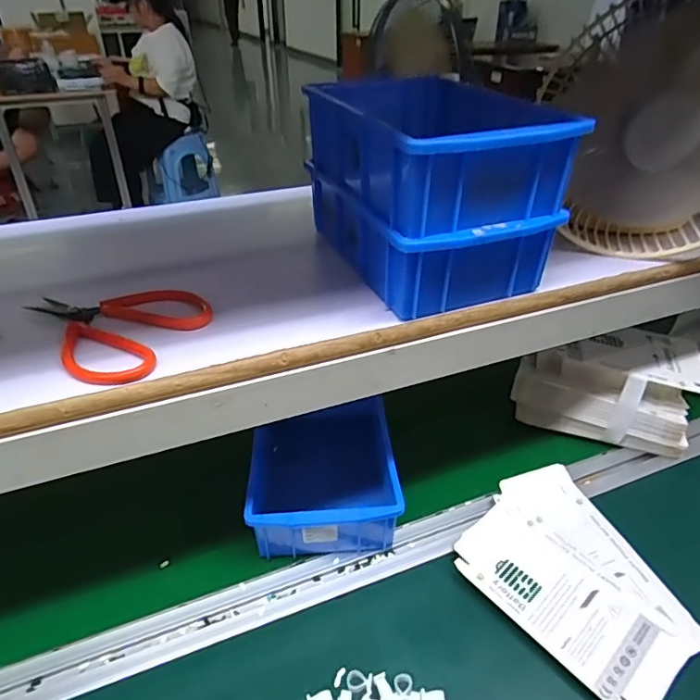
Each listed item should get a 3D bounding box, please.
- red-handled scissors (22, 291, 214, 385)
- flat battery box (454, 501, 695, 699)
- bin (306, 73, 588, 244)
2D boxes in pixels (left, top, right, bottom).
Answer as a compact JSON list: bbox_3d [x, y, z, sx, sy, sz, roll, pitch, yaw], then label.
[{"bbox_3d":[-0.165,-0.019,0.353,0.115,0.014,0.092,15,38,20],"label":"red-handled scissors"},{"bbox_3d":[0.176,0.202,0.436,0.093,0.010,0.174,-27,43,-32],"label":"flat battery box"},{"bbox_3d":[0.057,-0.150,0.388,0.128,0.058,0.181,-16,38,-21],"label":"bin"}]

